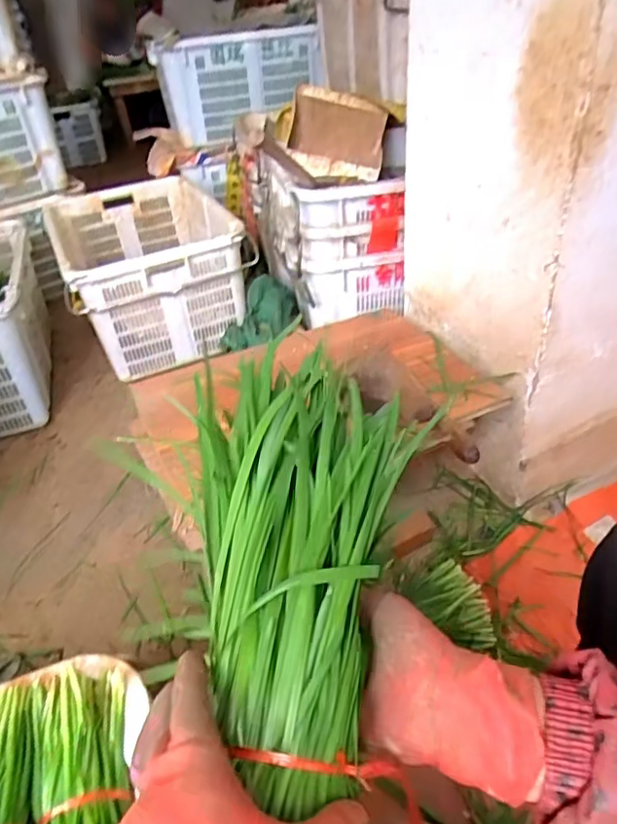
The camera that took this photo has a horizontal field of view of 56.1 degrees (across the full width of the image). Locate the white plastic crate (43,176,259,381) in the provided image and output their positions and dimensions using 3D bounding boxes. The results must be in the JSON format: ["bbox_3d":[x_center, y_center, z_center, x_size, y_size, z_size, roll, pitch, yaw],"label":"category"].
[{"bbox_3d":[-0.471,-0.431,1.729,0.466,0.315,0.651,-18,39,-16],"label":"white plastic crate"}]

